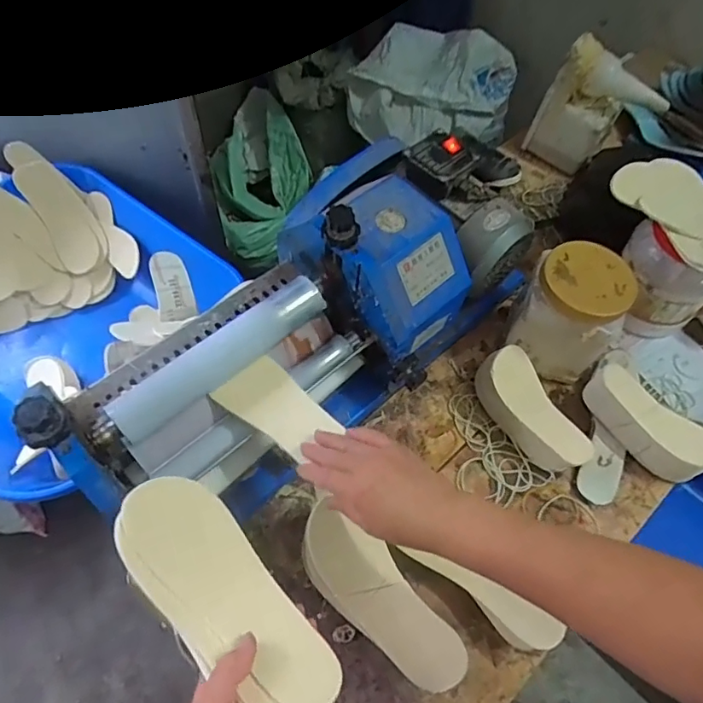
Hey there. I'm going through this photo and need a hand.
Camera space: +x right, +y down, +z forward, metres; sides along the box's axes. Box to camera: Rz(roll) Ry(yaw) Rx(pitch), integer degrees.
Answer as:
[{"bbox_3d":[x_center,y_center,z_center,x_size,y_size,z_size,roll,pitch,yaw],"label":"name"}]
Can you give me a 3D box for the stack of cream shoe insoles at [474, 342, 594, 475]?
[{"bbox_3d":[0.238,0.082,0.716,0.068,0.076,0.176,-26,66,-12],"label":"stack of cream shoe insoles"}]

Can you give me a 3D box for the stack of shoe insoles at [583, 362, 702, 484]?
[{"bbox_3d":[0.394,0.097,0.712,0.169,0.072,0.069,39,70,18],"label":"stack of shoe insoles"}]

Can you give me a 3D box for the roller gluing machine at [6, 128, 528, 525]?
[{"bbox_3d":[-0.043,-0.054,0.656,0.273,0.252,0.619,39,70,18],"label":"roller gluing machine"}]

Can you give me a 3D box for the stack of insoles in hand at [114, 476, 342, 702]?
[{"bbox_3d":[-0.099,0.195,0.415,0.081,0.048,0.216,-41,75,-18],"label":"stack of insoles in hand"}]

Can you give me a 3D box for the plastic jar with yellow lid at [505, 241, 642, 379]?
[{"bbox_3d":[0.298,-0.049,0.740,0.123,0.182,0.115,0,63,0],"label":"plastic jar with yellow lid"}]

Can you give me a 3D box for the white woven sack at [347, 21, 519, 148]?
[{"bbox_3d":[0.217,-0.727,1.456,0.438,0.171,0.289,1,63,1],"label":"white woven sack"}]

